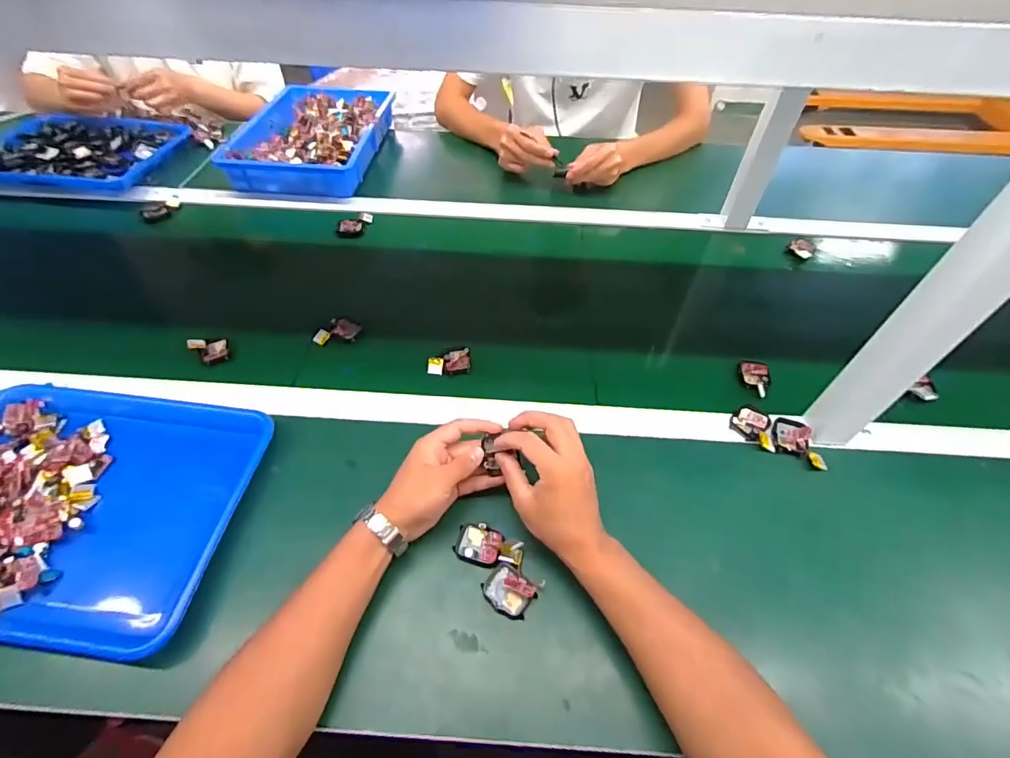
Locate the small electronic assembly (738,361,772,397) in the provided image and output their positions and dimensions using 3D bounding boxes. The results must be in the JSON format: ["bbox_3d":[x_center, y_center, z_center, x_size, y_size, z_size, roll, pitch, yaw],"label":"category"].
[{"bbox_3d":[0.327,-0.004,0.627,0.037,0.015,0.062,16,53,11],"label":"small electronic assembly"}]

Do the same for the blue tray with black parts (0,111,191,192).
[{"bbox_3d":[-0.816,-0.433,0.920,0.339,0.043,0.232,8,52,5],"label":"blue tray with black parts"}]

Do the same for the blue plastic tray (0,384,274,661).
[{"bbox_3d":[-0.439,0.116,0.507,0.338,0.046,0.291,5,52,3],"label":"blue plastic tray"}]

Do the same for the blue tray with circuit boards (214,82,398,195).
[{"bbox_3d":[-0.366,-0.473,0.925,0.252,0.058,0.333,2,52,1],"label":"blue tray with circuit boards"}]

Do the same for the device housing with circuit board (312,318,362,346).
[{"bbox_3d":[-0.232,-0.067,0.666,0.061,0.011,0.038,-7,52,-7],"label":"device housing with circuit board"}]

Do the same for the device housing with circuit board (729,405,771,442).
[{"bbox_3d":[0.295,0.052,0.577,0.039,0.012,0.047,32,58,22],"label":"device housing with circuit board"}]

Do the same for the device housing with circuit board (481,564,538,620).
[{"bbox_3d":[0.003,0.200,0.451,0.047,0.014,0.035,31,57,21],"label":"device housing with circuit board"}]

